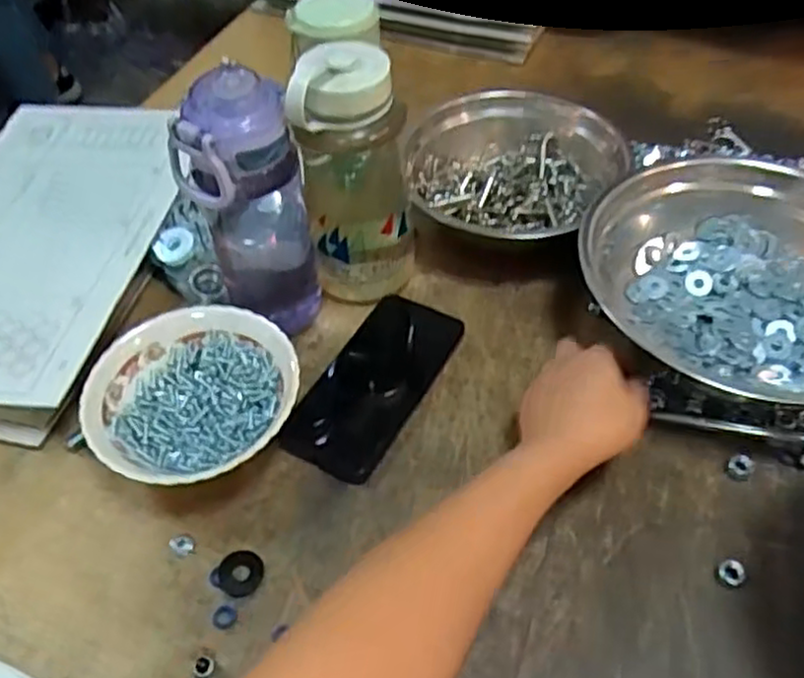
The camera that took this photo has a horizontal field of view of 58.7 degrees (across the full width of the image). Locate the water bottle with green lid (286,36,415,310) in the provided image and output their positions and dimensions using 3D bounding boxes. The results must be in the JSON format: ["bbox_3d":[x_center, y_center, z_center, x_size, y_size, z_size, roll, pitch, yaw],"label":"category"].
[{"bbox_3d":[-0.033,-0.113,0.547,0.076,0.205,0.071,-6,50,-2],"label":"water bottle with green lid"}]

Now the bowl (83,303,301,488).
[{"bbox_3d":[-0.146,0.048,0.521,0.141,0.058,0.139,-2,50,2],"label":"bowl"}]

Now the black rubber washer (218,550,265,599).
[{"bbox_3d":[-0.106,0.152,0.467,0.028,0.004,0.031,4,51,7],"label":"black rubber washer"}]

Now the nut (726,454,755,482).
[{"bbox_3d":[0.237,0.089,0.500,0.017,0.011,0.019,27,56,23],"label":"nut"}]

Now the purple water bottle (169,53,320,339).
[{"bbox_3d":[-0.111,-0.089,0.533,0.082,0.210,0.079,-14,51,-8],"label":"purple water bottle"}]

